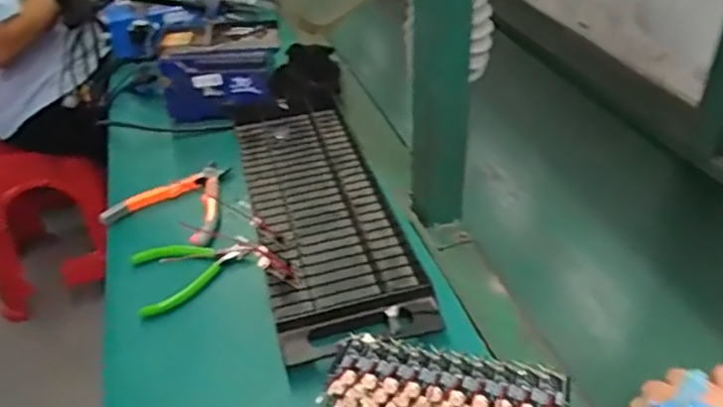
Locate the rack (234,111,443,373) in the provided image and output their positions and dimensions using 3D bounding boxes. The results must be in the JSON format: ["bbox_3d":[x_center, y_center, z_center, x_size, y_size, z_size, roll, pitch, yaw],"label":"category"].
[{"bbox_3d":[-0.048,0.005,0.683,0.140,0.023,0.403,-11,37,-13],"label":"rack"}]

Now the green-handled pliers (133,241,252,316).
[{"bbox_3d":[-0.168,0.060,0.634,0.112,0.018,0.097,-14,38,-16],"label":"green-handled pliers"}]

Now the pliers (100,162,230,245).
[{"bbox_3d":[-0.199,-0.011,0.719,0.140,0.010,0.134,12,38,18],"label":"pliers"}]

